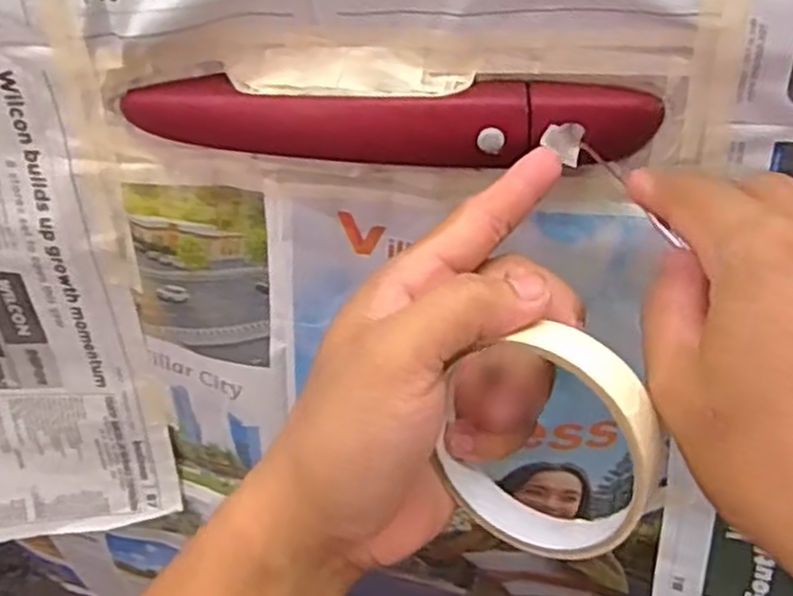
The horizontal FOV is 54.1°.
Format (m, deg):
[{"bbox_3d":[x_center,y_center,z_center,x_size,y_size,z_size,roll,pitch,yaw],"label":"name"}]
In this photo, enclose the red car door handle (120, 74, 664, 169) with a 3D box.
[{"bbox_3d":[-0.009,-0.076,0.337,0.232,0.028,0.024,3,45,10],"label":"red car door handle"}]

